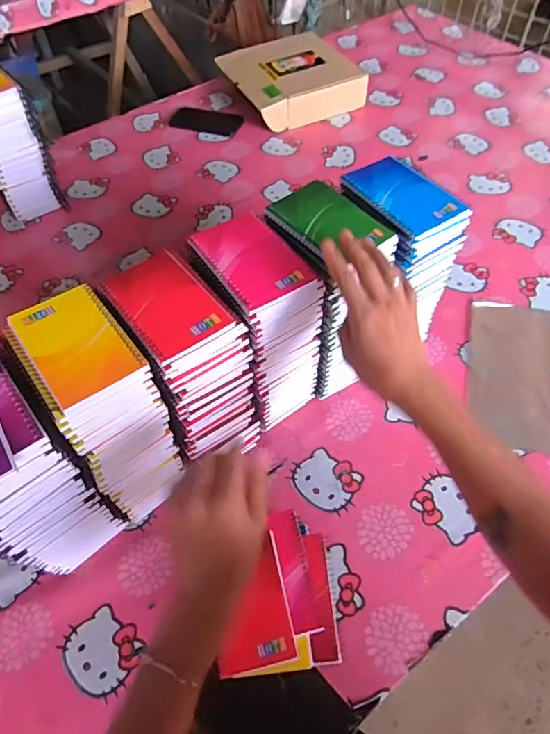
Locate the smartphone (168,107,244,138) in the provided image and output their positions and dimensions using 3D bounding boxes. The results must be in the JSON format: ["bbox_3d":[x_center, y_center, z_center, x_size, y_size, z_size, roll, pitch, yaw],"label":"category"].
[{"bbox_3d":[-0.161,-0.568,1.137,0.169,0.004,0.092,14,57,12],"label":"smartphone"}]

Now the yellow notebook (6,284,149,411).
[{"bbox_3d":[-0.182,-0.026,0.449,0.081,0.007,0.126,-33,60,-19],"label":"yellow notebook"}]

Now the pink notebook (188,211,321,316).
[{"bbox_3d":[-0.026,-0.114,0.512,0.082,0.015,0.125,-29,58,-17],"label":"pink notebook"}]

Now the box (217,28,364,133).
[{"bbox_3d":[0.040,-0.681,1.167,0.279,0.076,0.281,-20,56,-11],"label":"box"}]

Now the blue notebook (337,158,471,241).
[{"bbox_3d":[0.146,-0.197,0.564,0.086,0.010,0.134,-27,58,-15],"label":"blue notebook"}]

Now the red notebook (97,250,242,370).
[{"bbox_3d":[-0.107,-0.064,0.483,0.086,0.009,0.131,-33,60,-19],"label":"red notebook"}]

